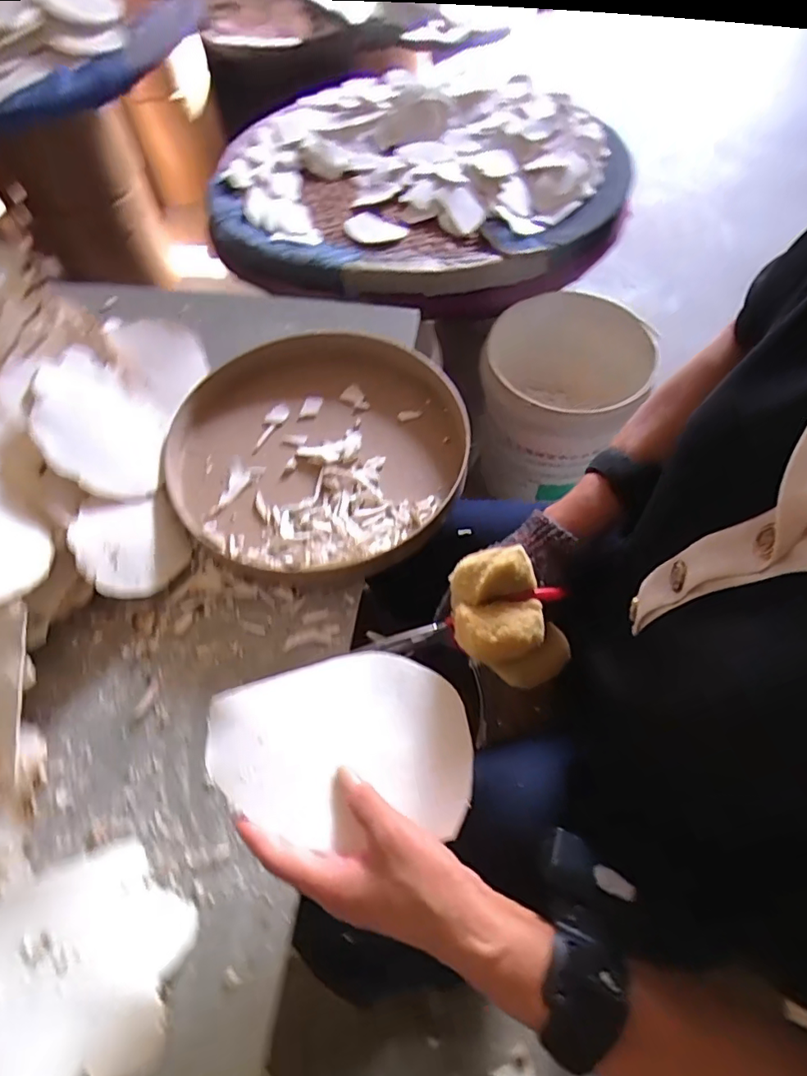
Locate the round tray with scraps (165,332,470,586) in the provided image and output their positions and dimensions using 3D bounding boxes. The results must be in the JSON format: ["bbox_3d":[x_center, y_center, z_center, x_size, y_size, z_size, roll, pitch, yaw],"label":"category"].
[{"bbox_3d":[-0.092,-0.093,0.565,0.293,0.047,0.295,-1,62,2],"label":"round tray with scraps"}]

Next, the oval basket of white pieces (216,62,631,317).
[{"bbox_3d":[0.062,-0.721,1.023,0.671,0.127,0.753,17,64,11],"label":"oval basket of white pieces"}]

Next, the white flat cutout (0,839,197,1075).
[{"bbox_3d":[-0.271,0.310,0.364,0.236,0.030,0.145,-14,63,-5],"label":"white flat cutout"}]

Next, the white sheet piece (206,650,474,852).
[{"bbox_3d":[-0.044,0.135,0.362,0.170,0.009,0.114,-5,56,2],"label":"white sheet piece"}]

